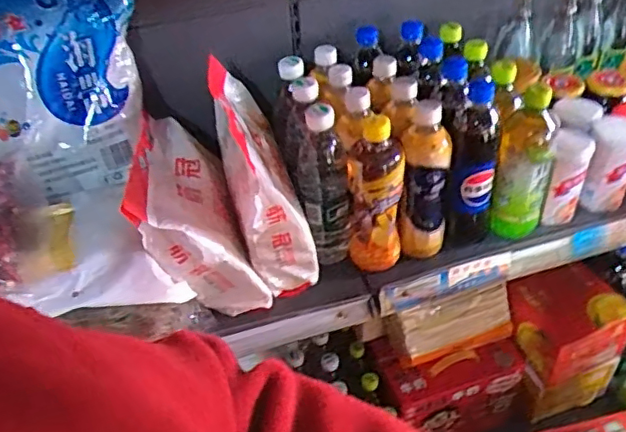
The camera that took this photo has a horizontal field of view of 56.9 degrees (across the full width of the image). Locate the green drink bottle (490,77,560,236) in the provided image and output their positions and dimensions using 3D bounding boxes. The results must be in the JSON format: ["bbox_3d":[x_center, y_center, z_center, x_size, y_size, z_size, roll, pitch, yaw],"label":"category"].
[{"bbox_3d":[0.262,-0.066,0.712,0.062,0.195,0.063,11,44,18],"label":"green drink bottle"}]

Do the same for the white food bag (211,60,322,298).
[{"bbox_3d":[-0.069,-0.048,0.721,0.079,0.239,0.226,-14,42,-10],"label":"white food bag"}]

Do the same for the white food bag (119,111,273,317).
[{"bbox_3d":[-0.139,-0.010,0.719,0.075,0.233,0.222,-34,37,19],"label":"white food bag"}]

